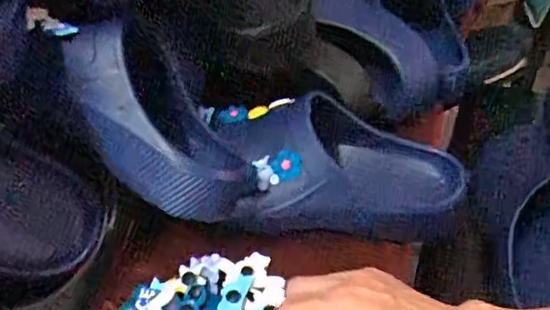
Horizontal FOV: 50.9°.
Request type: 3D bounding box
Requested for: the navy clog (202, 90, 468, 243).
[{"bbox_3d":[0.053,0.012,0.503,0.220,0.099,0.102,2,44,2],"label":"navy clog"}]

